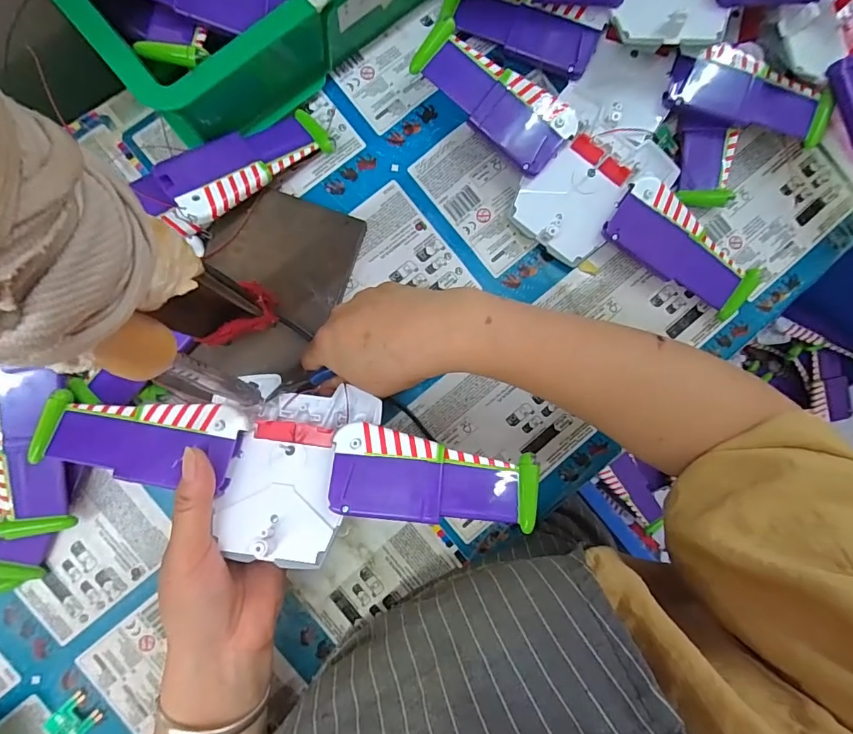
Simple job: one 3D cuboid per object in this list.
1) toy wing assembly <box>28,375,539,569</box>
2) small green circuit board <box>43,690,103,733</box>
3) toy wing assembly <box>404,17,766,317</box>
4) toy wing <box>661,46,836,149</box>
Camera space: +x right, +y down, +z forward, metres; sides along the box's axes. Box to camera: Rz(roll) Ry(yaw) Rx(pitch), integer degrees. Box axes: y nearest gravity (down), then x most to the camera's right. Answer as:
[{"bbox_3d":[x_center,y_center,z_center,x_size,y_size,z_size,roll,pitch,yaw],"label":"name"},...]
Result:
[{"bbox_3d":[-0.083,0.061,0.283,0.290,0.044,0.095,8,88,2],"label":"toy wing assembly"},{"bbox_3d":[-0.245,0.246,0.320,0.025,0.006,0.027,44,61,4],"label":"small green circuit board"},{"bbox_3d":[0.111,-0.129,0.340,0.287,0.031,0.083,30,87,-4],"label":"toy wing assembly"},{"bbox_3d":[0.236,-0.200,0.343,0.110,0.028,0.044,18,87,-5],"label":"toy wing"}]

